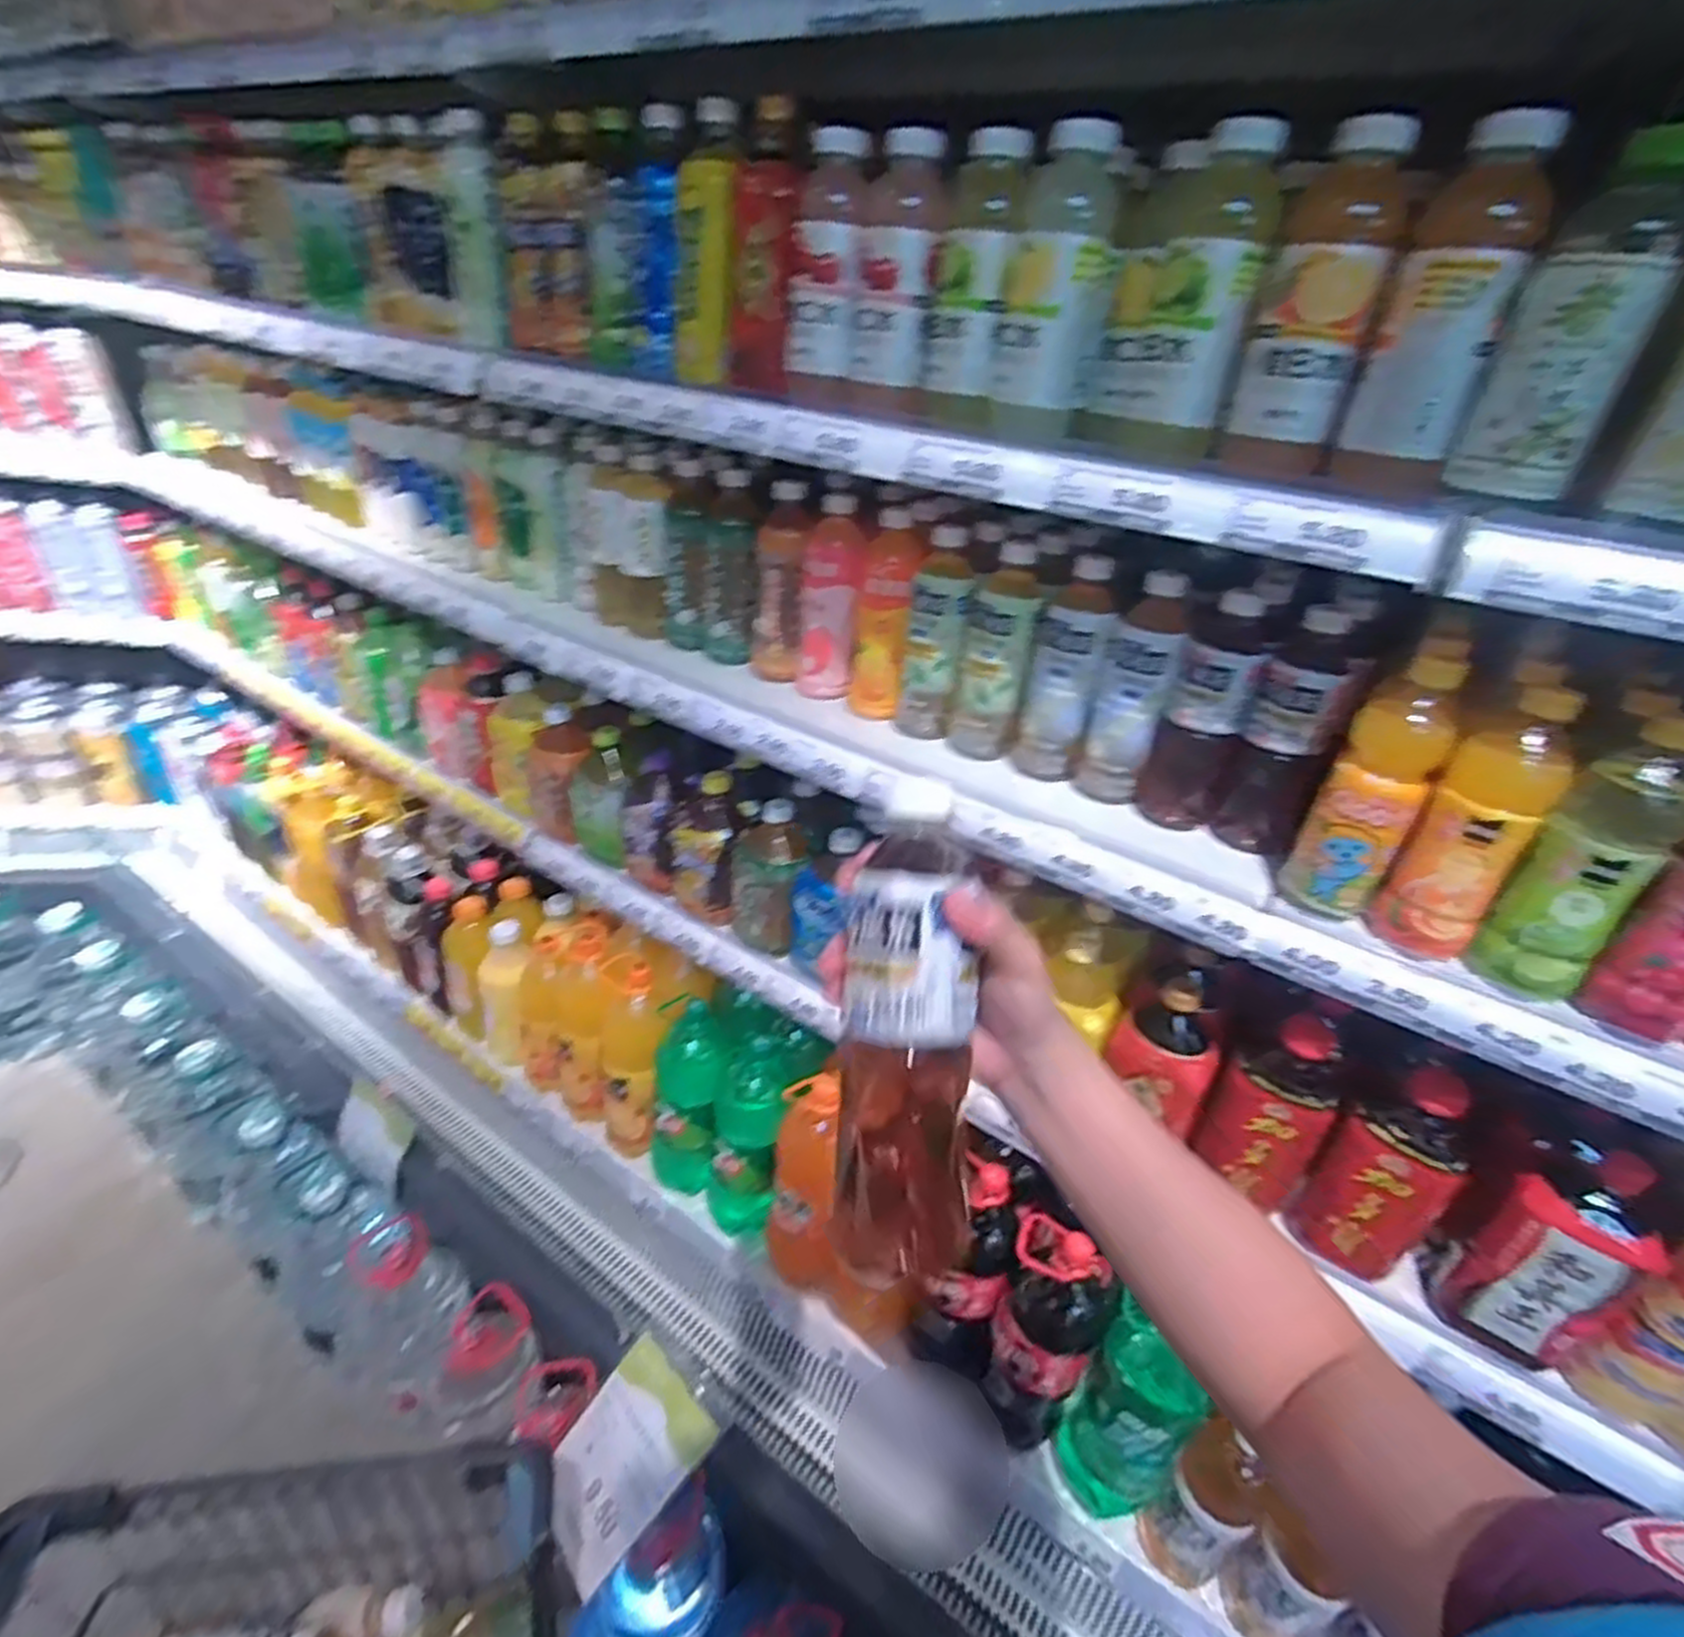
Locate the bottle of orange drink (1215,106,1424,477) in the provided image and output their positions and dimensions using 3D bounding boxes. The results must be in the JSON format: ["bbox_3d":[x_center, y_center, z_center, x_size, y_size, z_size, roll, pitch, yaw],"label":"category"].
[{"bbox_3d":[0.313,-0.332,0.528,0.068,0.189,0.072,18,32,18],"label":"bottle of orange drink"}]

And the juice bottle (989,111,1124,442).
[{"bbox_3d":[0.165,-0.396,0.607,0.078,0.187,0.069,12,30,9],"label":"juice bottle"}]

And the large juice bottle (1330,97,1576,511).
[{"bbox_3d":[0.368,-0.305,0.491,0.066,0.185,0.062,20,33,22],"label":"large juice bottle"}]

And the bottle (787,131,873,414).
[{"bbox_3d":[-0.012,-0.467,0.688,0.062,0.187,0.056,2,30,-8],"label":"bottle"}]

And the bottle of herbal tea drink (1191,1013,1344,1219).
[{"bbox_3d":[0.403,0.260,0.726,0.097,0.187,0.084,30,37,34],"label":"bottle of herbal tea drink"}]

